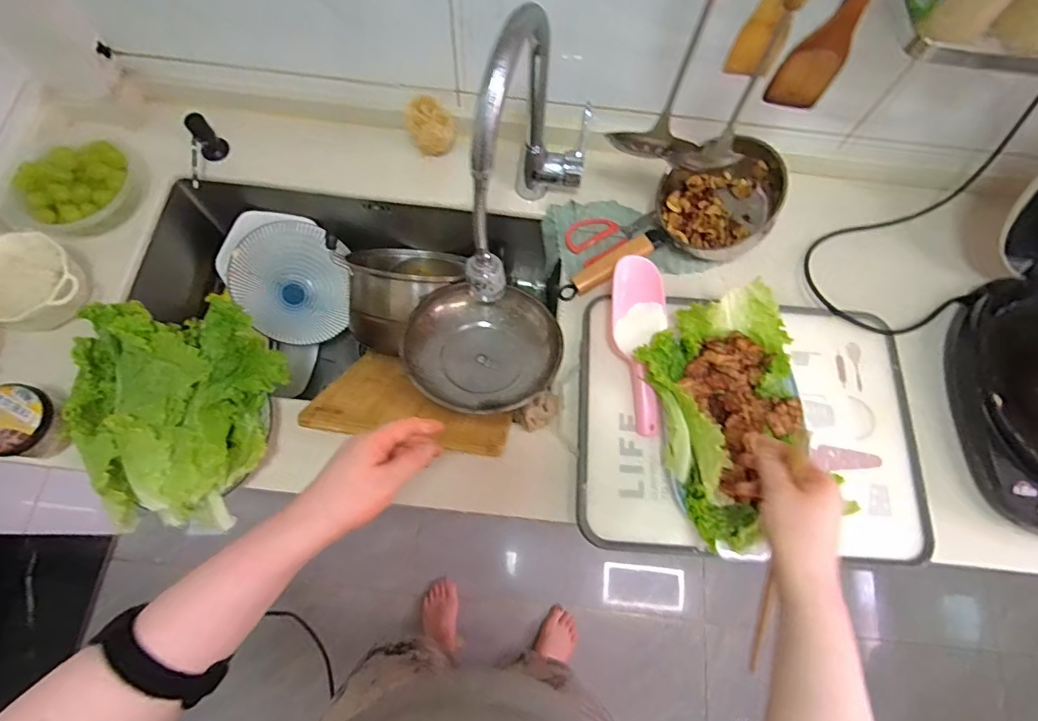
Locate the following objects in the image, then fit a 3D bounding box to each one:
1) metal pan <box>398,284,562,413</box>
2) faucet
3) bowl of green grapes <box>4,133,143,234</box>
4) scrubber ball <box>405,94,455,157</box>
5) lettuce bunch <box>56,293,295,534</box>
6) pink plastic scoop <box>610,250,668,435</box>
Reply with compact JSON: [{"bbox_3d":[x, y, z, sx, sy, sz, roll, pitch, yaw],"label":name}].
[{"bbox_3d":[-0.055,-0.021,0.728,0.205,0.063,0.214,42,75,11],"label":"metal pan"},{"bbox_3d":[0.015,-0.235,0.609,0.090,0.324,0.280,18,71,4],"label":"faucet"},{"bbox_3d":[-0.618,-0.245,0.695,0.123,0.086,0.172,33,73,8],"label":"bowl of green grapes"},{"bbox_3d":[-0.133,-0.354,0.770,0.068,0.072,0.068,-10,72,-6],"label":"scrubber ball"},{"bbox_3d":[-0.394,0.061,0.577,0.219,0.119,0.253,-15,72,-7],"label":"lettuce bunch"},{"bbox_3d":[0.156,-0.018,0.661,0.077,0.071,0.221,3,71,-1],"label":"pink plastic scoop"}]

